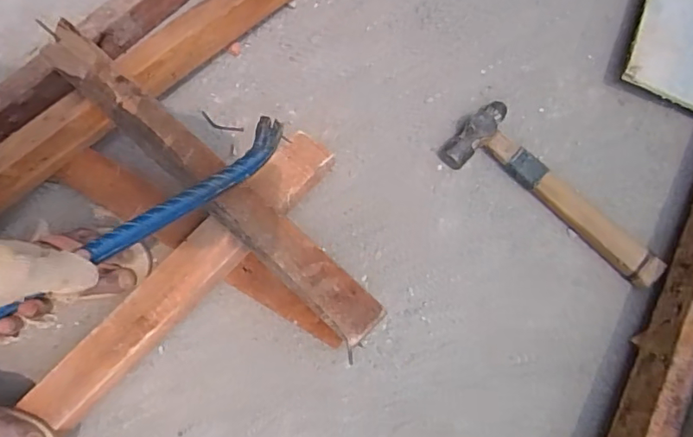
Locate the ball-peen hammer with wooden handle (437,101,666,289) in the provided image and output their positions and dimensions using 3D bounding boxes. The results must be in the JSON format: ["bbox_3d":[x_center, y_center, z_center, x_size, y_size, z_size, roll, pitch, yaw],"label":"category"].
[{"bbox_3d":[0.265,-0.025,0.668,0.295,0.033,0.096,42,78,14],"label":"ball-peen hammer with wooden handle"}]

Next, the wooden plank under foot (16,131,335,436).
[{"bbox_3d":[-0.334,0.220,0.578,0.075,0.049,0.861,42,81,12],"label":"wooden plank under foot"}]

